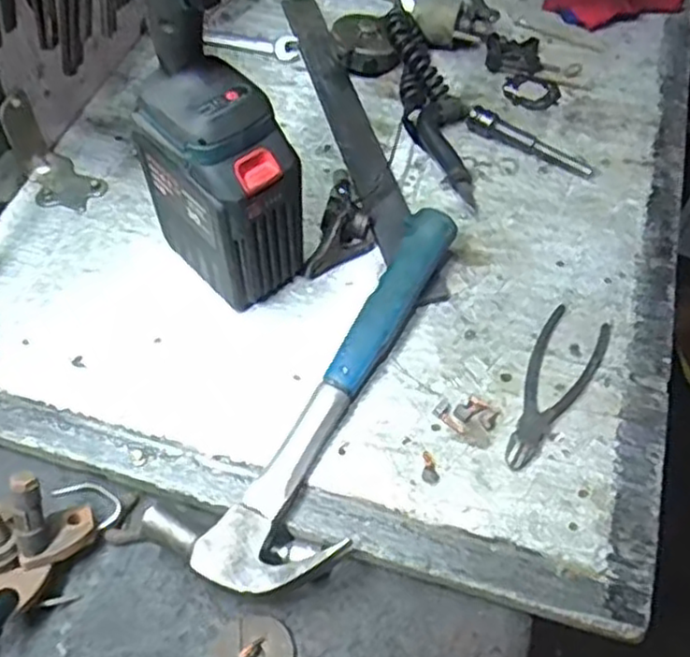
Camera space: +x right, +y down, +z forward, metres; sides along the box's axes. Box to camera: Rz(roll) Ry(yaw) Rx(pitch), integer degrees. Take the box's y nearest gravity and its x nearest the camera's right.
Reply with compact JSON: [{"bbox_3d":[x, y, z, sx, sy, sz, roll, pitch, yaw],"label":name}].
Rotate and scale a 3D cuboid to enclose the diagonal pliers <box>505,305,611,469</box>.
[{"bbox_3d":[0.156,0.042,0.541,0.049,0.011,0.147,26,59,15],"label":"diagonal pliers"}]

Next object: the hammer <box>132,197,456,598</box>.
[{"bbox_3d":[0.010,0.043,0.519,0.110,0.045,0.320,31,60,18],"label":"hammer"}]

